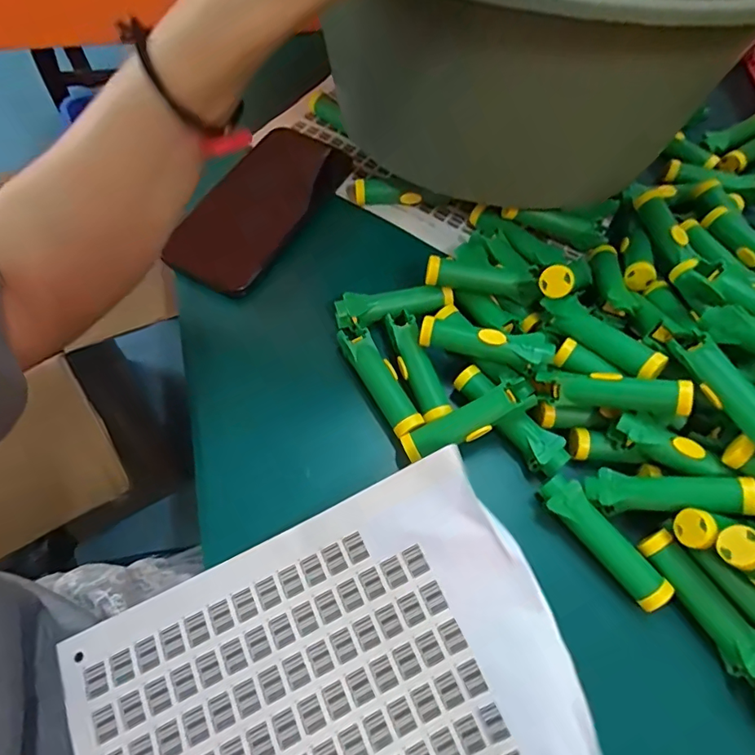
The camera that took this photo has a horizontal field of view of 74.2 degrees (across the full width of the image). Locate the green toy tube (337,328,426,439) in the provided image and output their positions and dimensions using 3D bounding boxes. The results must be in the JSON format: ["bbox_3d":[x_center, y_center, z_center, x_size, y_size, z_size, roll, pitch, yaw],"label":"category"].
[{"bbox_3d":[0.002,0.002,0.316,0.023,0.018,0.077,-28,67,-17],"label":"green toy tube"}]

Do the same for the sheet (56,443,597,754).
[{"bbox_3d":[-0.017,0.171,0.225,0.223,0.041,0.206,-22,65,-15],"label":"sheet"}]

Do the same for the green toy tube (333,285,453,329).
[{"bbox_3d":[0.012,-0.050,0.343,0.079,0.015,0.021,-7,62,-7],"label":"green toy tube"}]

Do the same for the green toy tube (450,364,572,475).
[{"bbox_3d":[0.080,0.027,0.305,0.023,0.018,0.080,-38,70,-21],"label":"green toy tube"}]

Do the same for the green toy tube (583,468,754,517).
[{"bbox_3d":[0.158,0.064,0.273,0.080,0.014,0.020,-4,58,25],"label":"green toy tube"}]

